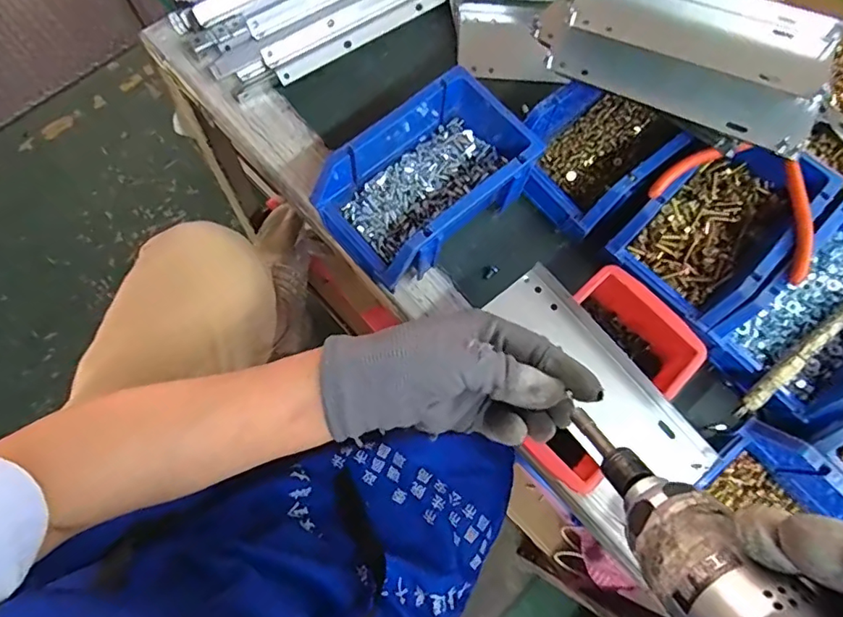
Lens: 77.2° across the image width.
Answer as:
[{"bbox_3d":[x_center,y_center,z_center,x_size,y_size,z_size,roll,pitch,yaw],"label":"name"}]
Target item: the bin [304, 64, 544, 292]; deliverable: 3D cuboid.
[{"bbox_3d":[0.006,-0.105,0.428,0.173,0.068,0.106,-39,78,-12],"label":"bin"}]

